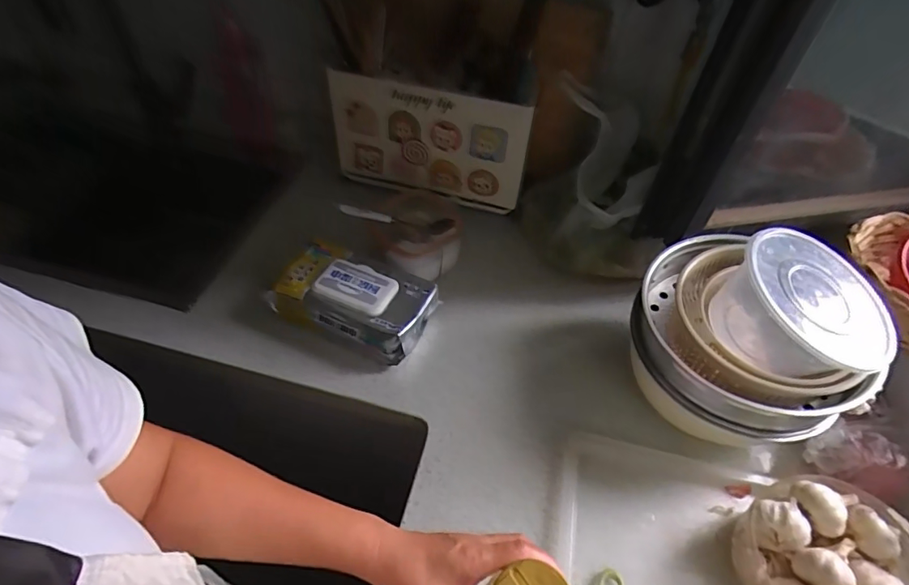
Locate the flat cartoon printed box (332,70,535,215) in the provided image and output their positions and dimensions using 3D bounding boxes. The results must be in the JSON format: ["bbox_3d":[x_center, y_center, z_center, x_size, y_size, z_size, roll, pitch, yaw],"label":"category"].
[{"bbox_3d":[-0.051,-0.252,0.839,0.340,0.214,0.032,15,50,8],"label":"flat cartoon printed box"}]

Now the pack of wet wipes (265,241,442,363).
[{"bbox_3d":[-0.150,0.012,0.722,0.237,0.085,0.116,20,51,12],"label":"pack of wet wipes"}]

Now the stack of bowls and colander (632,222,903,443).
[{"bbox_3d":[0.348,0.055,0.607,0.240,0.252,0.222,27,52,17],"label":"stack of bowls and colander"}]

